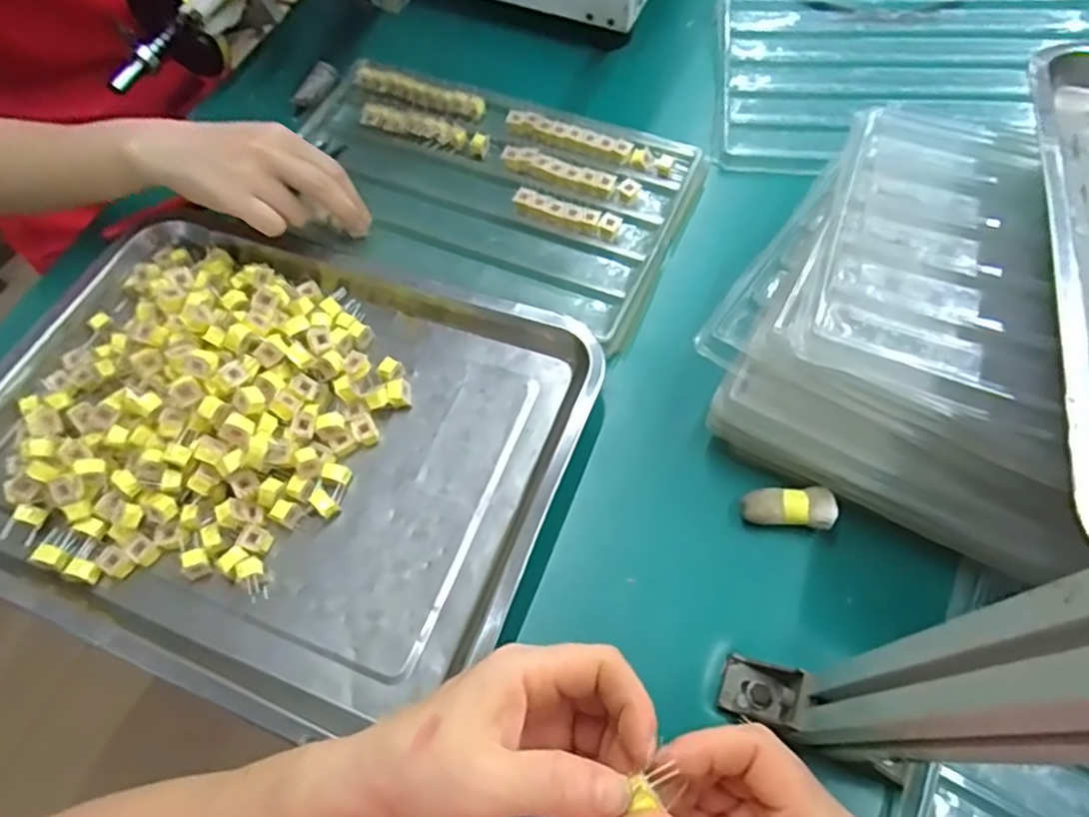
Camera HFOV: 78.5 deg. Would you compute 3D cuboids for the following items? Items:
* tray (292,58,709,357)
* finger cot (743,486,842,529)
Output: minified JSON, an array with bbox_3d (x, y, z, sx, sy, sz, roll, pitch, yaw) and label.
[{"bbox_3d":[-0.051,-0.176,0.529,0.320,0.024,0.190,24,67,15],"label":"tray"},{"bbox_3d":[0.142,0.059,0.392,0.049,0.027,0.023,7,63,8],"label":"finger cot"}]

